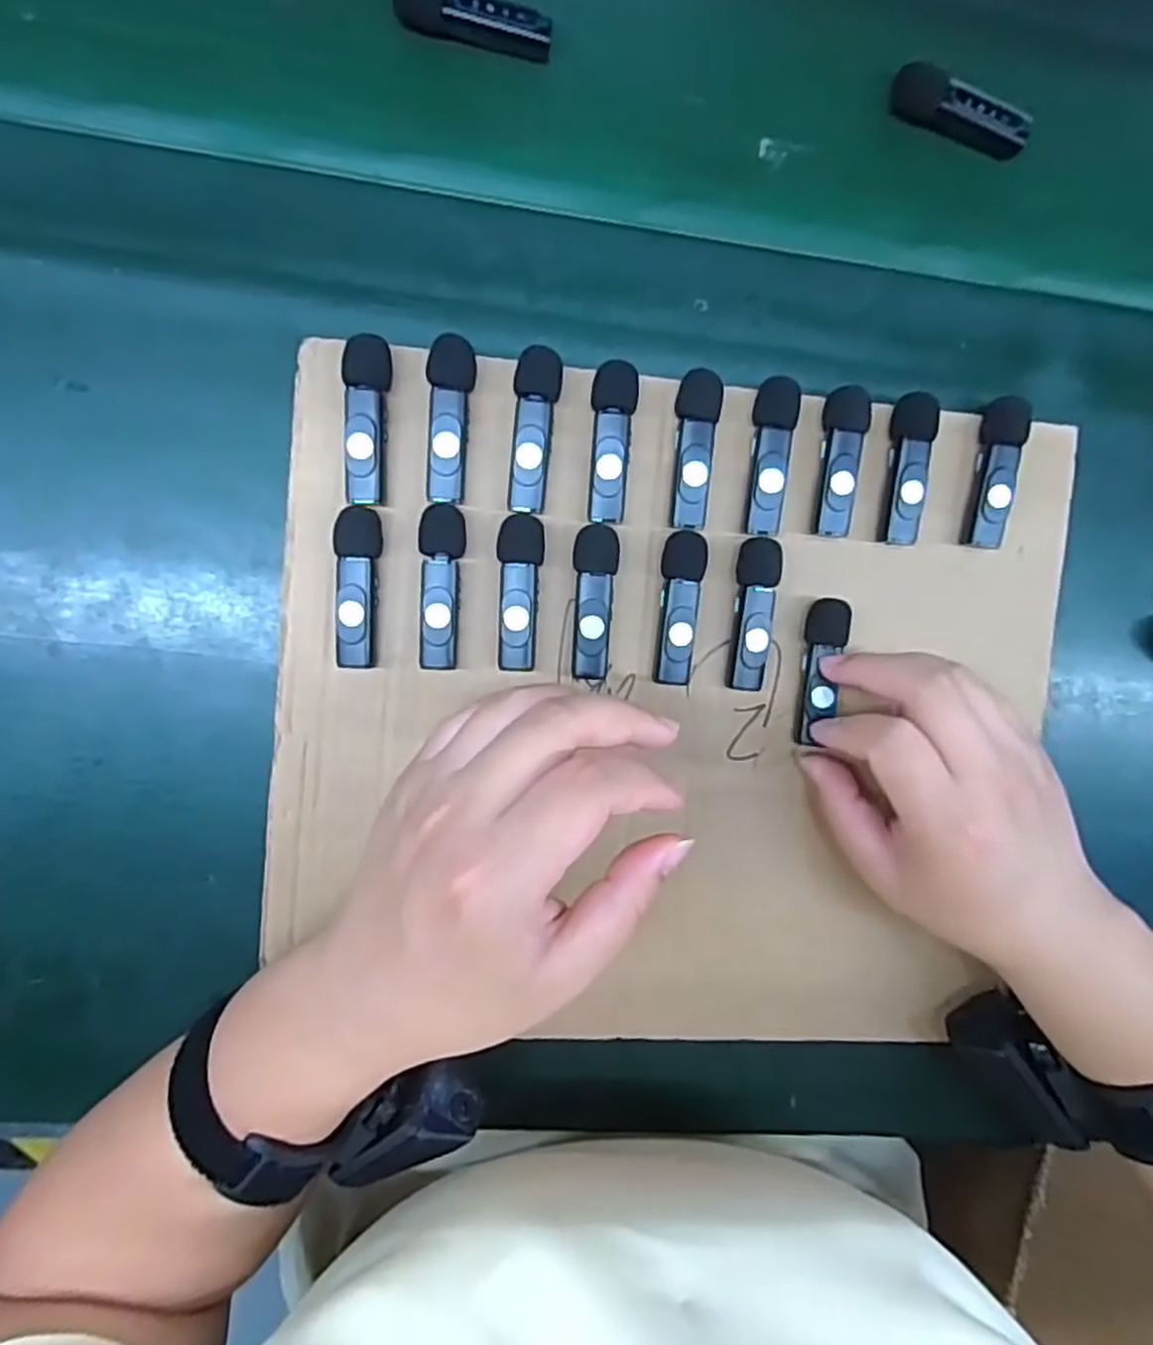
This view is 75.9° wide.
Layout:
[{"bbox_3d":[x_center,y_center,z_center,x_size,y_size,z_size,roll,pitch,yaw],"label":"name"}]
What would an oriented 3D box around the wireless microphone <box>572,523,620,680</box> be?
[{"bbox_3d":[0.008,-0.030,0.317,0.018,0.016,0.064,0,94,-6],"label":"wireless microphone"}]

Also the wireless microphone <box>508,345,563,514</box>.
[{"bbox_3d":[-0.018,-0.100,0.307,0.018,0.015,0.066,7,93,-6],"label":"wireless microphone"}]

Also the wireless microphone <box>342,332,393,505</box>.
[{"bbox_3d":[-0.085,-0.101,0.300,0.017,0.014,0.064,2,94,-6],"label":"wireless microphone"}]

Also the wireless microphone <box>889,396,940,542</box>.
[{"bbox_3d":[0.146,-0.089,0.328,0.017,0.020,0.064,1,94,-6],"label":"wireless microphone"}]

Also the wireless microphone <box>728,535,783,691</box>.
[{"bbox_3d":[0.078,-0.025,0.324,0.019,0.017,0.065,4,94,-6],"label":"wireless microphone"}]

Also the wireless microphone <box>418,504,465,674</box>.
[{"bbox_3d":[-0.057,-0.035,0.309,0.018,0.015,0.067,3,94,-6],"label":"wireless microphone"}]

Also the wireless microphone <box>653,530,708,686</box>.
[{"bbox_3d":[0.044,-0.028,0.321,0.018,0.017,0.065,7,93,-6],"label":"wireless microphone"}]

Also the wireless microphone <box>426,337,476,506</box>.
[{"bbox_3d":[-0.051,-0.102,0.302,0.019,0.012,0.064,0,94,-6],"label":"wireless microphone"}]

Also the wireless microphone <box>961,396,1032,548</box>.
[{"bbox_3d":[0.186,-0.089,0.332,0.015,0.019,0.064,7,93,-6],"label":"wireless microphone"}]

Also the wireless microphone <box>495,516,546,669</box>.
[{"bbox_3d":[-0.024,-0.033,0.312,0.018,0.015,0.064,2,94,-6],"label":"wireless microphone"}]

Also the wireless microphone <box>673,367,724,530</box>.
[{"bbox_3d":[0.049,-0.094,0.317,0.018,0.016,0.064,8,93,-6],"label":"wireless microphone"}]

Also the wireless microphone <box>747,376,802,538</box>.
[{"bbox_3d":[0.083,-0.093,0.320,0.019,0.017,0.064,8,93,-7],"label":"wireless microphone"}]

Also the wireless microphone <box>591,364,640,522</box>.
[{"bbox_3d":[0.015,-0.096,0.312,0.018,0.016,0.064,2,94,-6],"label":"wireless microphone"}]

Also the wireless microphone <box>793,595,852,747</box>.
[{"bbox_3d":[0.108,0.000,0.328,0.017,0.014,0.065,9,92,-7],"label":"wireless microphone"}]

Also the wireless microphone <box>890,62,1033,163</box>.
[{"bbox_3d":[0.173,-0.251,0.333,0.066,0.019,0.019,17,92,-7],"label":"wireless microphone"}]

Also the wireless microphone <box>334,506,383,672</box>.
[{"bbox_3d":[-0.089,-0.035,0.305,0.018,0.016,0.065,-1,94,-6],"label":"wireless microphone"}]

